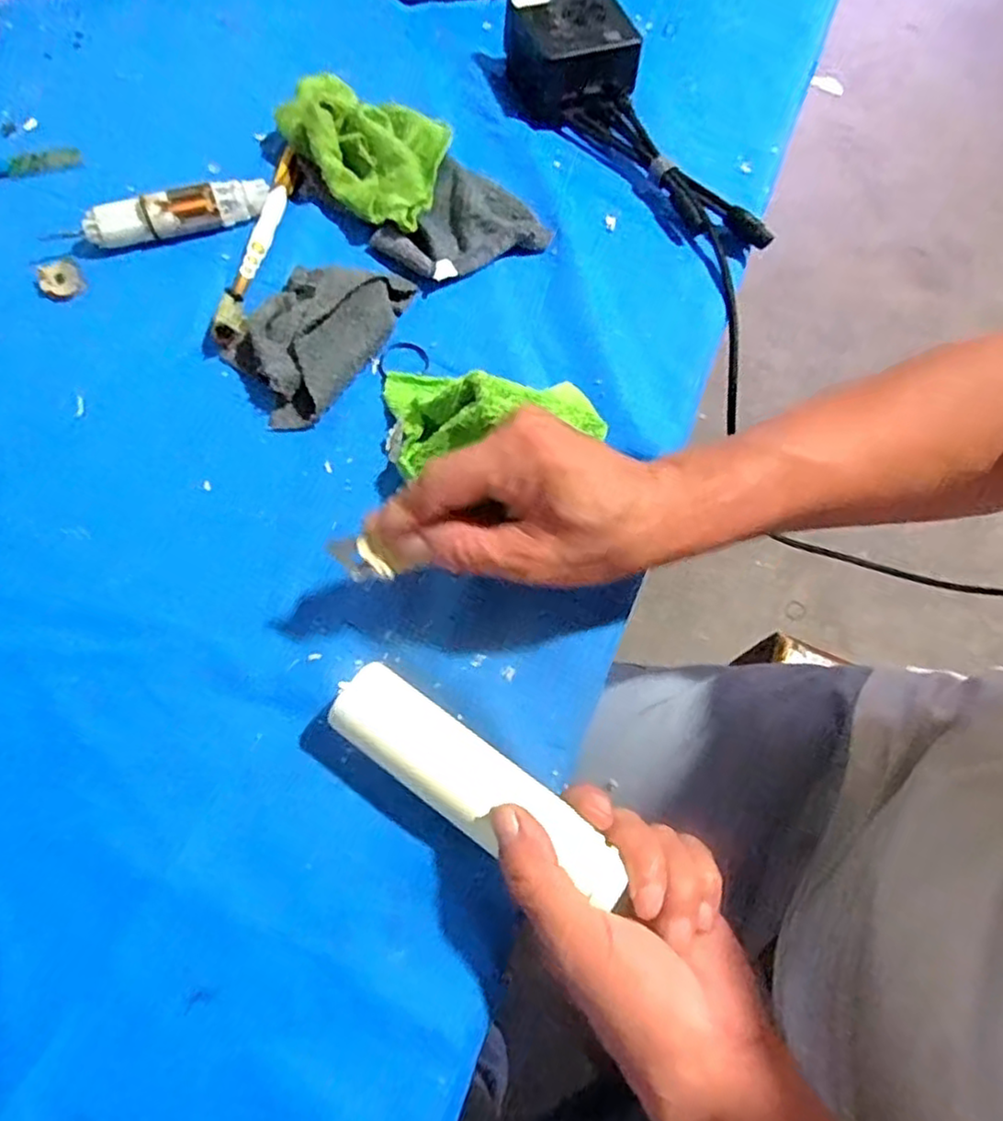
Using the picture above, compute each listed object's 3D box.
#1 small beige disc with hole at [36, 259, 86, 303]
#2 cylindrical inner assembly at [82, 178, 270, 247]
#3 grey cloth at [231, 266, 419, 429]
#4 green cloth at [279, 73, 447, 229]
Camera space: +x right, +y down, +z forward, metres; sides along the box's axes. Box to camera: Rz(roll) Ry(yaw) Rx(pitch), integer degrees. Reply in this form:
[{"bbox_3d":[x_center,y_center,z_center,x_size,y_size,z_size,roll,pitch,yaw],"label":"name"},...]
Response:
[{"bbox_3d":[-0.272,-0.173,0.412,0.026,0.004,0.032,-24,71,-12],"label":"small beige disc with hole"},{"bbox_3d":[-0.202,-0.218,0.422,0.109,0.024,0.021,-21,70,-10],"label":"cylindrical inner assembly"},{"bbox_3d":[-0.107,-0.133,0.392,0.073,0.024,0.110,28,69,9],"label":"grey cloth"},{"bbox_3d":[-0.093,-0.271,0.442,0.117,0.034,0.105,20,68,6],"label":"green cloth"}]

